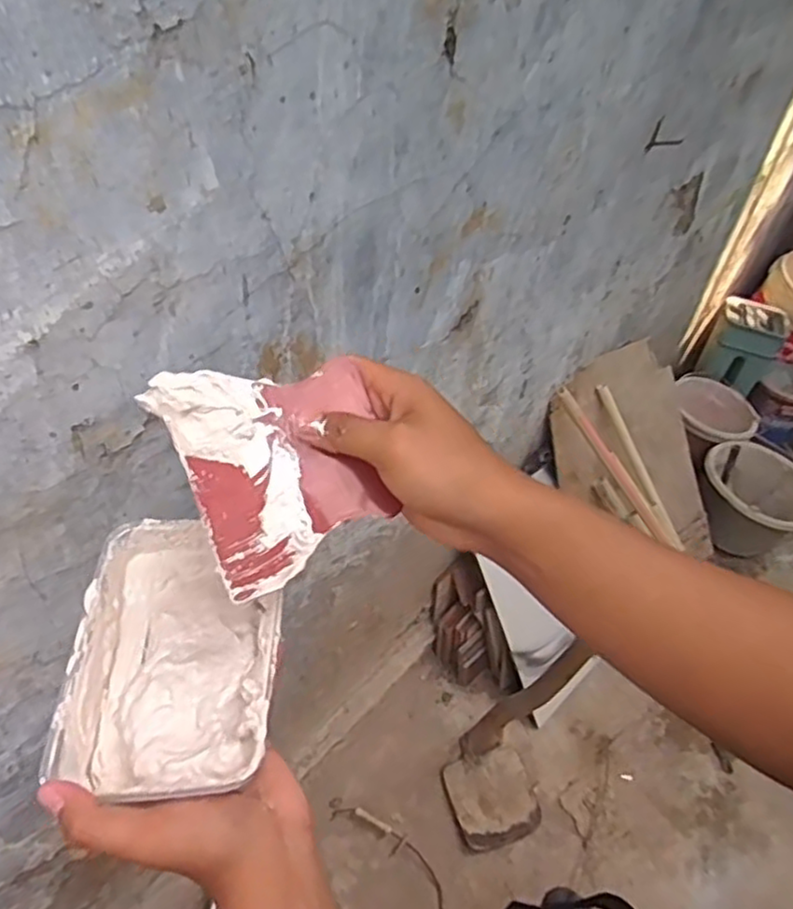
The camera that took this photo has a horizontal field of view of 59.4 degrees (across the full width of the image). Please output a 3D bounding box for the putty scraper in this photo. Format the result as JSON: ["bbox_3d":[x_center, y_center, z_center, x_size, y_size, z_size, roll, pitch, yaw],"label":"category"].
[{"bbox_3d":[-0.062,0.000,0.380,0.113,0.008,0.121,-26,89,-12],"label":"putty scraper"}]

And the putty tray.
[{"bbox_3d":[-0.129,0.118,0.420,0.116,0.046,0.160,0,47,-5],"label":"putty tray"}]

